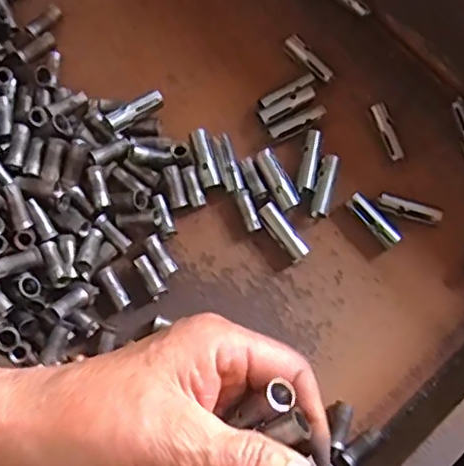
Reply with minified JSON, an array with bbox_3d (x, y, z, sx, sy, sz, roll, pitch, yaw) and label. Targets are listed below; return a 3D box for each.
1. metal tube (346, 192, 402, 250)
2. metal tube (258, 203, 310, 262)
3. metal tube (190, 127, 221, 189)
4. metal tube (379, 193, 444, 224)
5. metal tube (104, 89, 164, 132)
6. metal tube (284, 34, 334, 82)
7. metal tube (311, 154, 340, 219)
[{"bbox_3d":[0.083,-0.007,0.360,0.010,0.011,0.037,-41,76,-10],"label":"metal tube"},{"bbox_3d":[0.031,-0.001,0.356,0.013,0.011,0.036,-38,75,-10],"label":"metal tube"},{"bbox_3d":[-0.016,-0.043,0.362,0.011,0.009,0.035,-14,73,-3],"label":"metal tube"},{"bbox_3d":[0.105,-0.014,0.360,0.037,0.008,0.008,18,74,7],"label":"metal tube"},{"bbox_3d":[-0.056,-0.072,0.362,0.036,0.011,0.009,-33,74,-25],"label":"metal tube"},{"bbox_3d":[0.047,-0.108,0.378,0.011,0.004,0.037,-38,75,-10],"label":"metal tube"},{"bbox_3d":[0.055,-0.028,0.359,0.010,0.008,0.037,14,86,6],"label":"metal tube"}]

